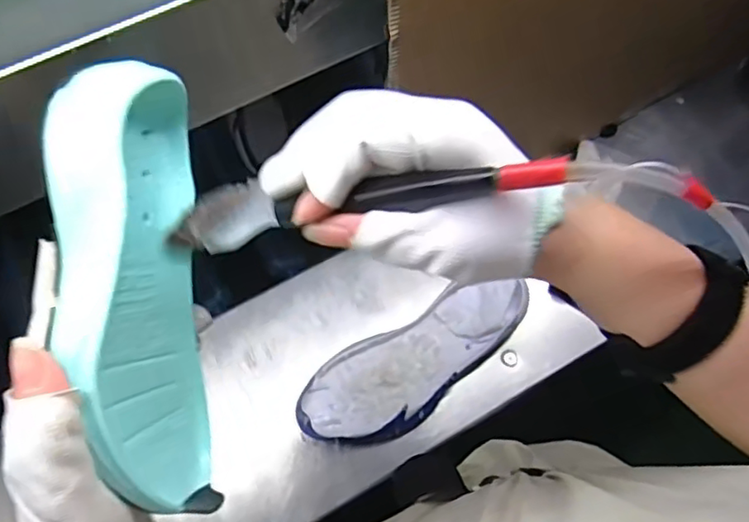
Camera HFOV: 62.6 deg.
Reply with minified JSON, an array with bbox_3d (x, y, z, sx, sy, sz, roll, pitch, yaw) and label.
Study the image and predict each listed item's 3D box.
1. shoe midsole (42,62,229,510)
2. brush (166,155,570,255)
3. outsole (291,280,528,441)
[{"bbox_3d":[-0.102,0.016,0.267,0.044,0.072,0.191,-6,97,-4],"label":"shoe midsole"},{"bbox_3d":[-0.009,-0.030,0.265,0.175,0.021,0.036,-8,69,23],"label":"brush"},{"bbox_3d":[0.045,0.105,0.634,0.253,0.049,0.097,-30,69,-12],"label":"outsole"}]

